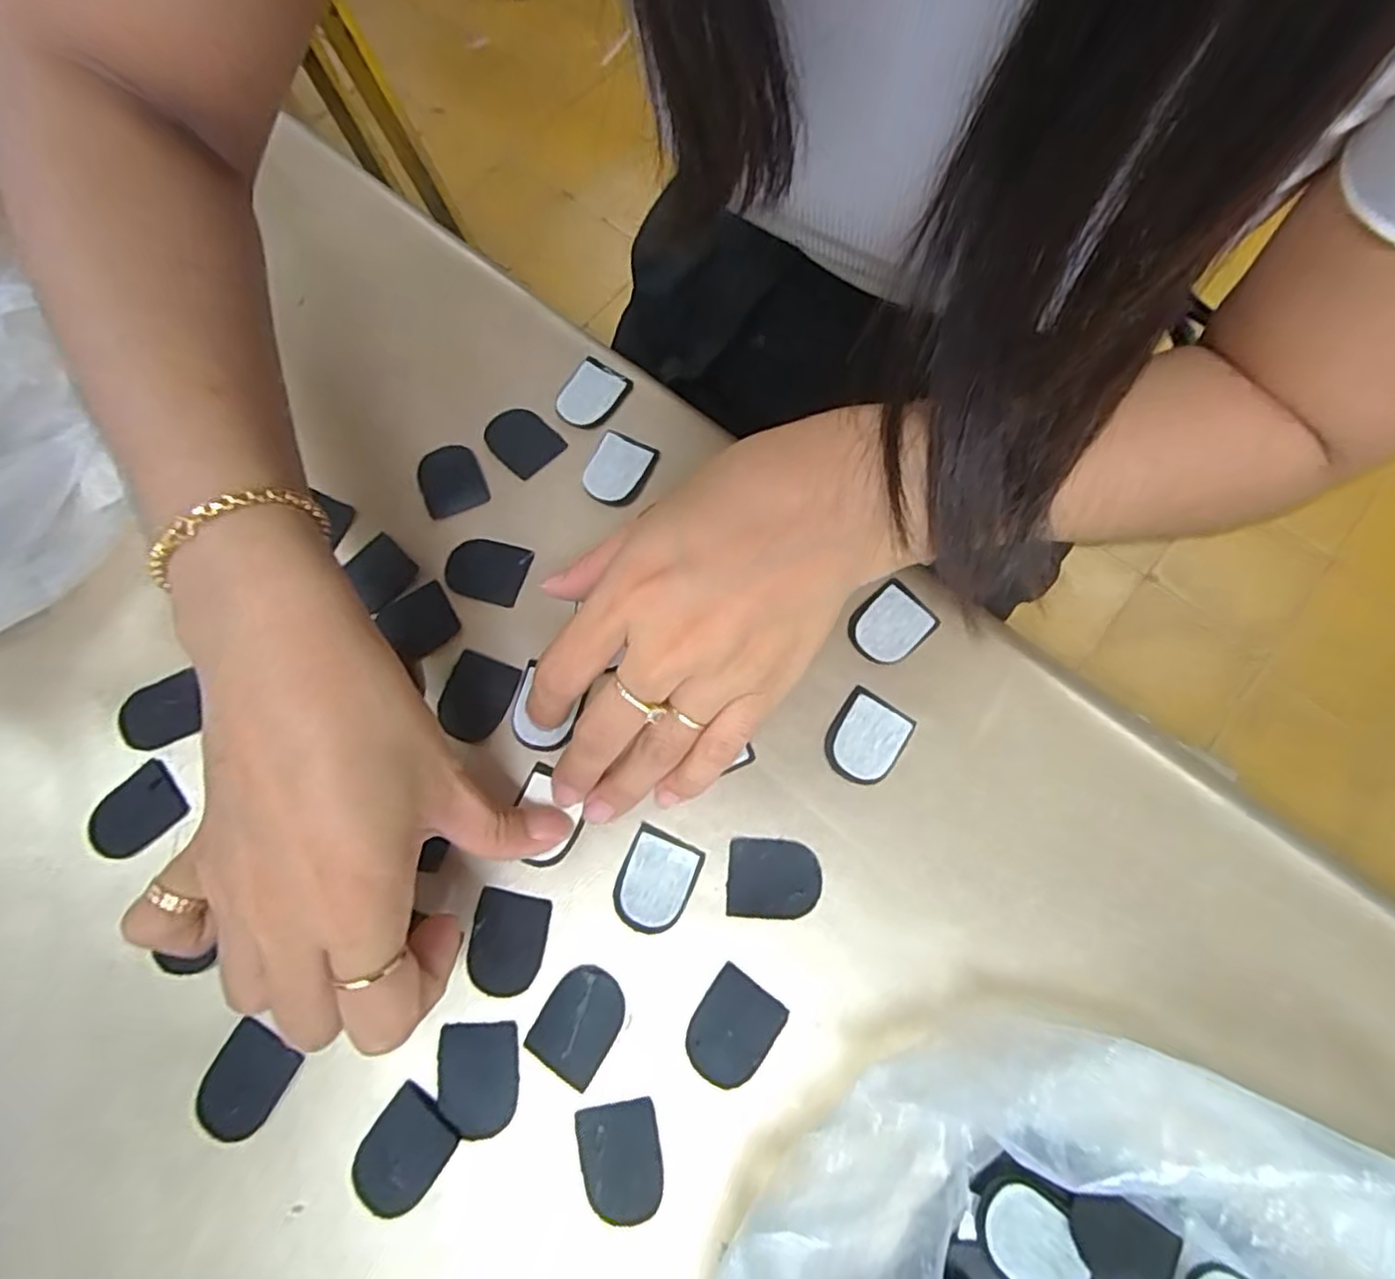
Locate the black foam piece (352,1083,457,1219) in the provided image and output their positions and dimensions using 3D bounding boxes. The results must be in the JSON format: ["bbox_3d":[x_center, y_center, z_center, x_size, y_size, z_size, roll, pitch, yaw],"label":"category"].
[{"bbox_3d":[-0.099,0.172,0.227,0.026,0.004,0.036,32,76,11],"label":"black foam piece"}]

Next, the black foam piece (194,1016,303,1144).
[{"bbox_3d":[-0.158,0.155,0.235,0.027,0.004,0.032,25,75,9],"label":"black foam piece"}]

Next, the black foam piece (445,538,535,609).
[{"bbox_3d":[-0.091,-0.030,0.290,0.033,0.004,0.027,15,73,6],"label":"black foam piece"}]

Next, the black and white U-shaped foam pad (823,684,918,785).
[{"bbox_3d":[0.066,0.039,0.265,0.028,0.004,0.033,31,75,11],"label":"black and white U-shaped foam pad"}]

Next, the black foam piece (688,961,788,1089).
[{"bbox_3d":[0.012,0.136,0.237,0.027,0.004,0.034,34,76,11],"label":"black foam piece"}]

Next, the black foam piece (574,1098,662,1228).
[{"bbox_3d":[-0.025,0.173,0.225,0.025,0.004,0.033,-13,72,-3],"label":"black foam piece"}]

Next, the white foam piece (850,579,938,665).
[{"bbox_3d":[0.078,-0.006,0.278,0.033,0.004,0.028,-40,75,-10],"label":"white foam piece"}]

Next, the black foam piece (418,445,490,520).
[{"bbox_3d":[-0.110,-0.072,0.303,0.027,0.004,0.034,-24,73,-6],"label":"black foam piece"}]

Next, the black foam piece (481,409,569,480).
[{"bbox_3d":[-0.080,-0.091,0.308,0.032,0.004,0.027,43,78,13],"label":"black foam piece"}]

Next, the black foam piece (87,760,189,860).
[{"bbox_3d":[-0.218,0.067,0.263,0.034,0.004,0.027,-41,76,-11],"label":"black foam piece"}]

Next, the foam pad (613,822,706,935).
[{"bbox_3d":[-0.016,0.090,0.252,0.027,0.004,0.034,22,74,8],"label":"foam pad"}]

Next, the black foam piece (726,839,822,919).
[{"bbox_3d":[0.028,0.088,0.251,0.033,0.004,0.027,2,72,2],"label":"black foam piece"}]

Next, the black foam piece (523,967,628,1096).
[{"bbox_3d":[-0.041,0.134,0.238,0.027,0.004,0.034,31,76,11],"label":"black foam piece"}]

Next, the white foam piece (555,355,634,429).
[{"bbox_3d":[-0.049,-0.113,0.314,0.027,0.004,0.033,32,76,11],"label":"white foam piece"}]

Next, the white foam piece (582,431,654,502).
[{"bbox_3d":[-0.037,-0.076,0.304,0.023,0.005,0.030,25,74,9],"label":"white foam piece"}]

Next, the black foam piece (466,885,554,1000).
[{"bbox_3d":[-0.069,0.110,0.247,0.027,0.004,0.034,7,72,4],"label":"black foam piece"}]

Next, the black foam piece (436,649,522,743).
[{"bbox_3d":[-0.090,0.023,0.273,0.027,0.004,0.034,19,74,7],"label":"black foam piece"}]

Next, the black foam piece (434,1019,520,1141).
[{"bbox_3d":[-0.076,0.151,0.233,0.026,0.004,0.034,-1,72,1],"label":"black foam piece"}]

